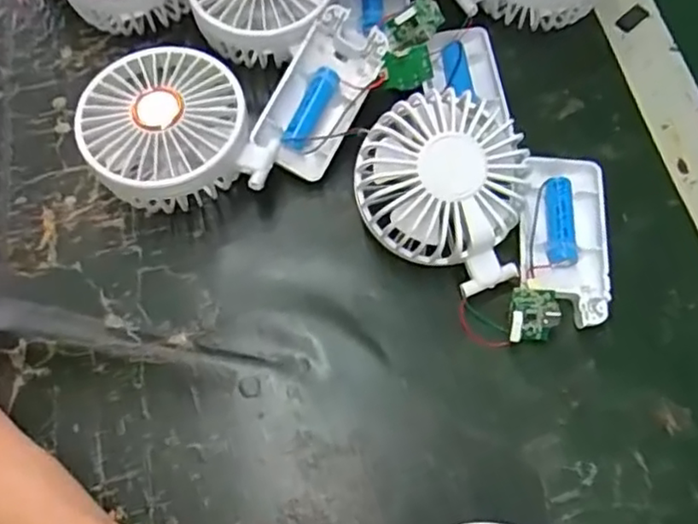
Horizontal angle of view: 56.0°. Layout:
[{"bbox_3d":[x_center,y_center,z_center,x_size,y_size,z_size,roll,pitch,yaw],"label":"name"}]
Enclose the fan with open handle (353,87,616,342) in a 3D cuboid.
[{"bbox_3d":[0.070,-0.023,0.331,0.132,0.060,0.106,15,68,7],"label":"fan with open handle"}]

